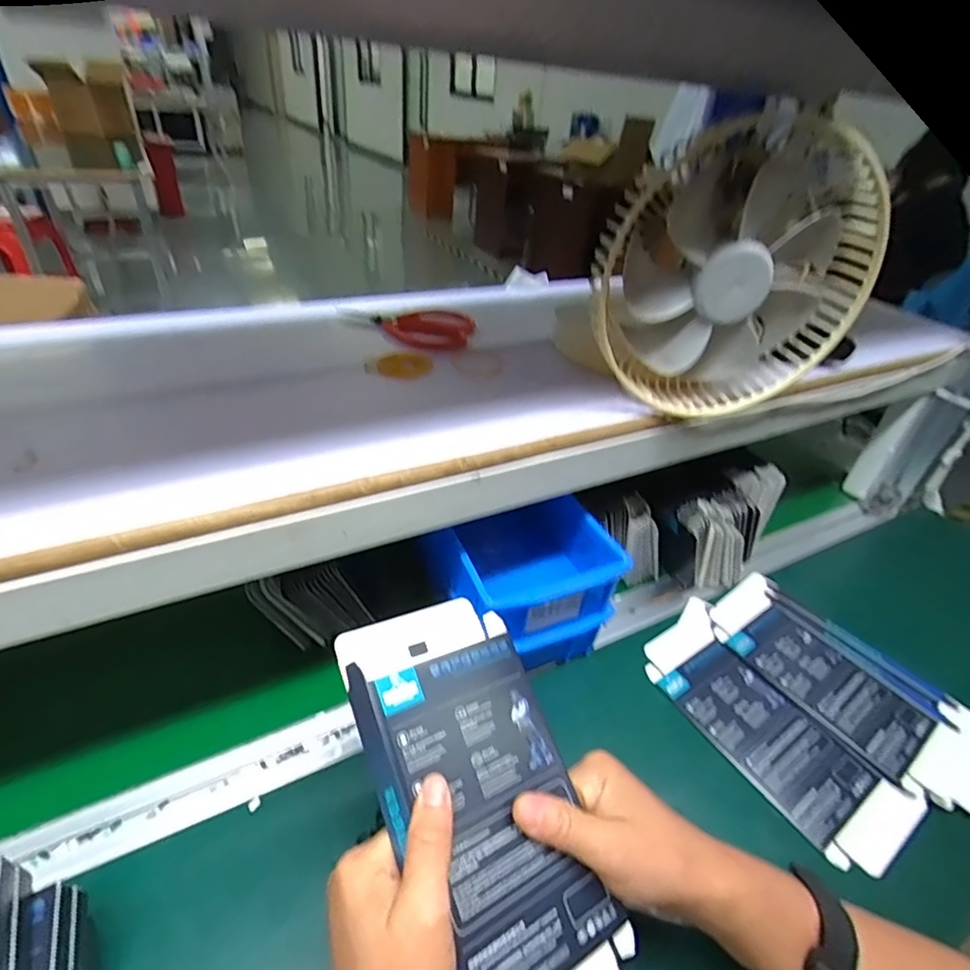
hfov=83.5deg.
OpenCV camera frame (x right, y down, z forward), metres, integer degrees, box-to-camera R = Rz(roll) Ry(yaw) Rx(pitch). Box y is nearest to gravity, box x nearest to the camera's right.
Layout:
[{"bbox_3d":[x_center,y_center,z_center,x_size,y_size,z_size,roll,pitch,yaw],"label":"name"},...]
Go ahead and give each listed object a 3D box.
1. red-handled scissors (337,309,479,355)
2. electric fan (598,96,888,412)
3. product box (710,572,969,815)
[{"bbox_3d":[-0.075,-0.158,0.532,0.123,0.012,0.061,10,37,5],"label":"red-handled scissors"},{"bbox_3d":[0.179,-0.149,0.410,0.199,0.193,0.061,1,37,-8],"label":"electric fan"},{"bbox_3d":[0.343,0.185,0.517,0.120,0.010,0.248,-22,45,-33],"label":"product box"}]

